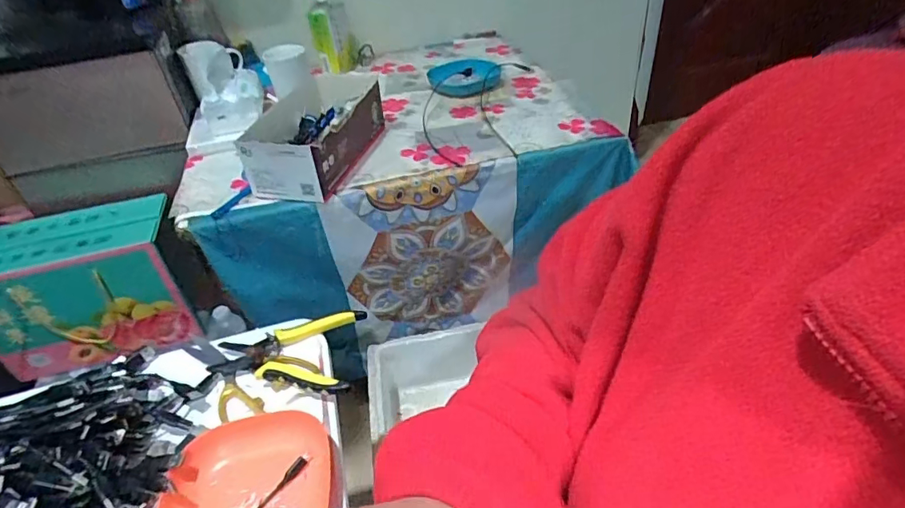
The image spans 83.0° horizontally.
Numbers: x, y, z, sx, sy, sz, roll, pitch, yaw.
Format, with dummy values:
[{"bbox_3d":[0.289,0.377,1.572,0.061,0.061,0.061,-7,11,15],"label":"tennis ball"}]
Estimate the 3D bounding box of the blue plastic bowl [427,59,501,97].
[{"bbox_3d":[0.026,-0.364,1.046,0.128,0.028,0.148,19,45,26],"label":"blue plastic bowl"}]

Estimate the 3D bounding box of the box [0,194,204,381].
[{"bbox_3d":[-0.656,0.062,0.933,0.318,0.237,0.167,-9,40,-5],"label":"box"}]

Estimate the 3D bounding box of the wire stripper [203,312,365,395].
[{"bbox_3d":[-0.178,0.107,0.549,0.151,0.022,0.112,-4,40,1],"label":"wire stripper"}]

